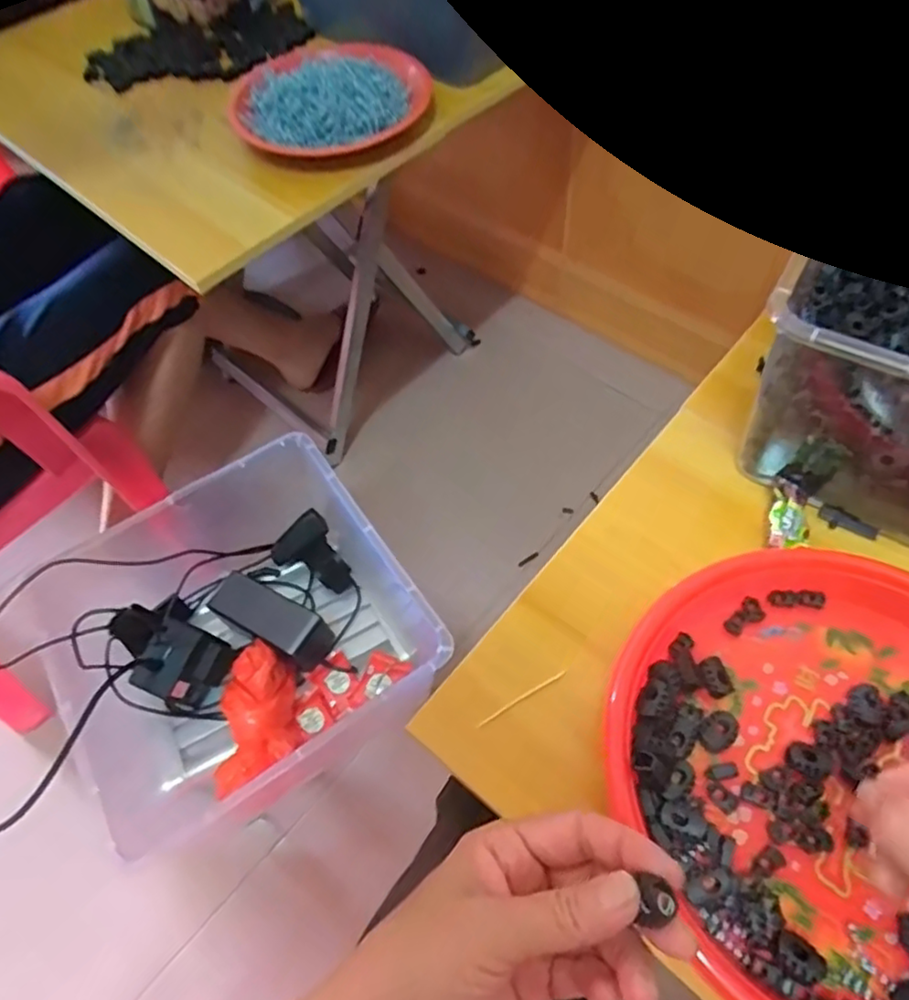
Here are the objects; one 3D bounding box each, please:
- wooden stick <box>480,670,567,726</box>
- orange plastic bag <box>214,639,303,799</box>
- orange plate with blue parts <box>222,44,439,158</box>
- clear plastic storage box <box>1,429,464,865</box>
[{"bbox_3d":[0.039,0.113,0.370,0.059,0.004,0.004,-28,60,-13],"label":"wooden stick"},{"bbox_3d":[-0.185,0.206,0.610,0.068,0.057,0.129,-10,57,-2],"label":"orange plastic bag"},{"bbox_3d":[-0.129,-0.404,0.643,0.200,0.033,0.162,1,58,5],"label":"orange plate with blue parts"},{"bbox_3d":[-0.211,0.148,0.627,0.333,0.162,0.293,-34,61,-16],"label":"clear plastic storage box"}]

